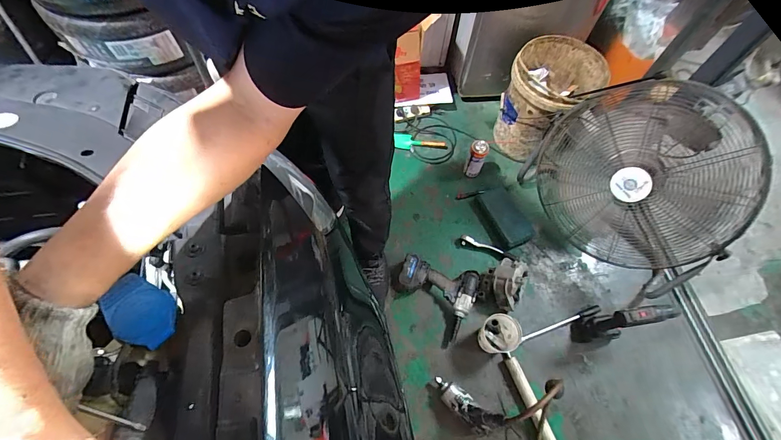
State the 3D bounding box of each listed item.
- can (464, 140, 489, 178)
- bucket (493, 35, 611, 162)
[{"bbox_3d":[0.317,-0.224,1.337,0.064,0.161,0.052,19,65,7],"label":"can"},{"bbox_3d":[0.559,-0.431,1.337,0.270,0.368,0.291,1,64,-2],"label":"bucket"}]

